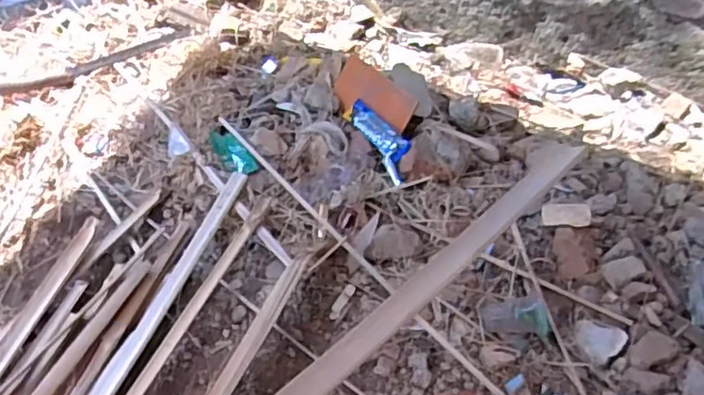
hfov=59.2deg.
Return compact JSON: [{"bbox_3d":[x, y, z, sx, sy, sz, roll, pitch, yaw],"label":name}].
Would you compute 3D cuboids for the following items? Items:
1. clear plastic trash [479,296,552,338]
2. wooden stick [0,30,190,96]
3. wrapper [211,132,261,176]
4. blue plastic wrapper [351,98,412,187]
[{"bbox_3d":[0.253,0.176,0.959,0.099,0.033,0.069,6,47,0],"label":"clear plastic trash"},{"bbox_3d":[-0.514,-0.274,1.267,0.384,0.024,0.067,-25,52,-27],"label":"wooden stick"},{"bbox_3d":[-0.218,-0.080,1.124,0.055,0.011,0.119,-29,57,-27],"label":"wrapper"},{"bbox_3d":[0.055,-0.114,1.143,0.060,0.016,0.202,-38,54,8],"label":"blue plastic wrapper"}]

